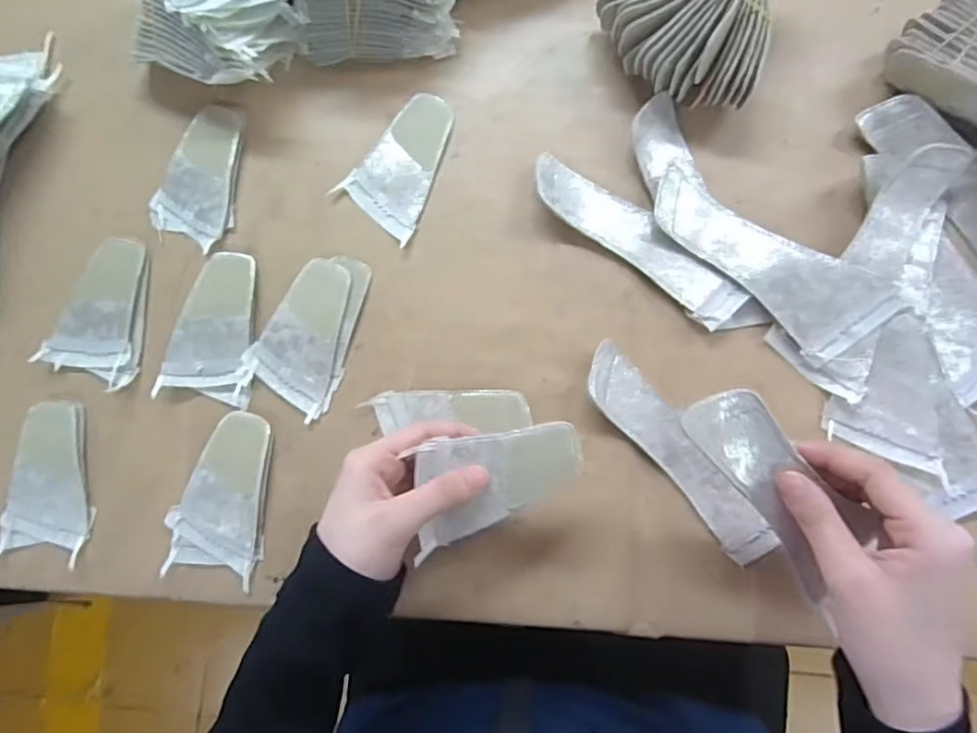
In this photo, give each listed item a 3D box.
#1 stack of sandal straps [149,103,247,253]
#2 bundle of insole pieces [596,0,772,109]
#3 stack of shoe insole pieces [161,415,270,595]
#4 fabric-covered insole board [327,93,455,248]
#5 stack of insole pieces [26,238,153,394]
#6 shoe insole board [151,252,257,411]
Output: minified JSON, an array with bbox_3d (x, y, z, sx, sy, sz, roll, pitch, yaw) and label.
[{"bbox_3d":[-0.201,-0.135,0.436,0.057,0.007,0.098,16,86,6],"label":"stack of sandal straps"},{"bbox_3d":[0.123,-0.222,0.395,0.105,0.062,0.092,13,86,6],"label":"bundle of insole pieces"},{"bbox_3d":[-0.178,0.085,0.409,0.062,0.011,0.105,3,85,5],"label":"stack of shoe insole pieces"},{"bbox_3d":[-0.053,-0.140,0.427,0.061,0.004,0.094,38,88,7],"label":"fabric-covered insole board"},{"bbox_3d":[-0.265,-0.041,0.432,0.064,0.005,0.099,18,86,6],"label":"stack of insole pieces"},{"bbox_3d":[-0.184,-0.027,0.420,0.059,0.009,0.101,9,85,5],"label":"shoe insole board"}]

